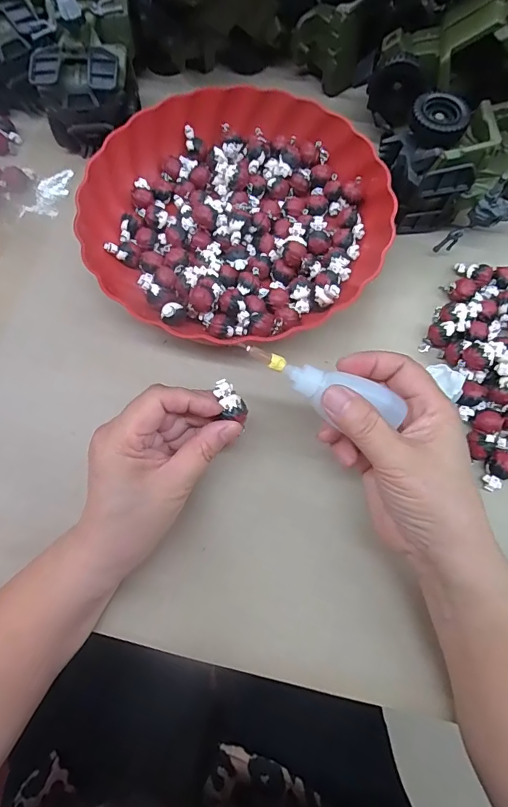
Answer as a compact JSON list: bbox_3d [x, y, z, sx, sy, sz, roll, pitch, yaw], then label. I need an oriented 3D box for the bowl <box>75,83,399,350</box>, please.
[{"bbox_3d":[-0.016,-0.161,0.360,0.238,0.045,0.232,0,71,0],"label":"bowl"}]

